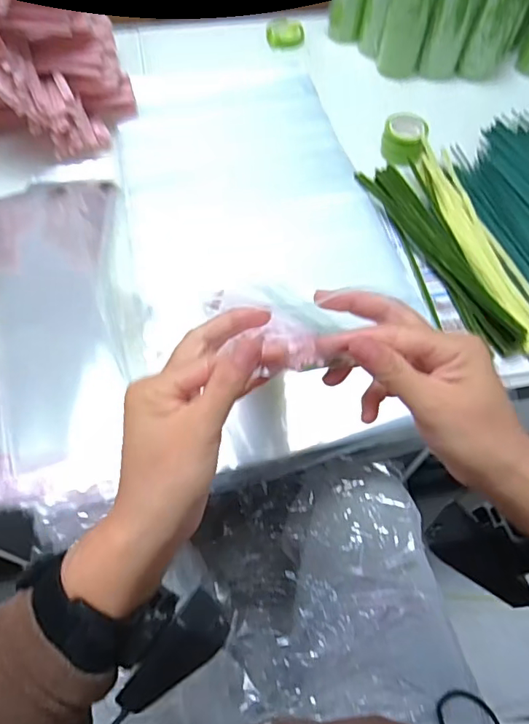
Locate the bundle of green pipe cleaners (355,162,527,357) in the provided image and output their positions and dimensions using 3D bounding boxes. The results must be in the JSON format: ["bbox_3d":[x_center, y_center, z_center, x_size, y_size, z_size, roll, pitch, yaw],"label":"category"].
[{"bbox_3d":[0.203,-0.133,0.611,0.075,0.030,0.296,-13,62,-9],"label":"bundle of green pipe cleaners"}]

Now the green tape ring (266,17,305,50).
[{"bbox_3d":[0.036,-0.559,0.864,0.062,0.021,0.055,4,60,1],"label":"green tape ring"}]

